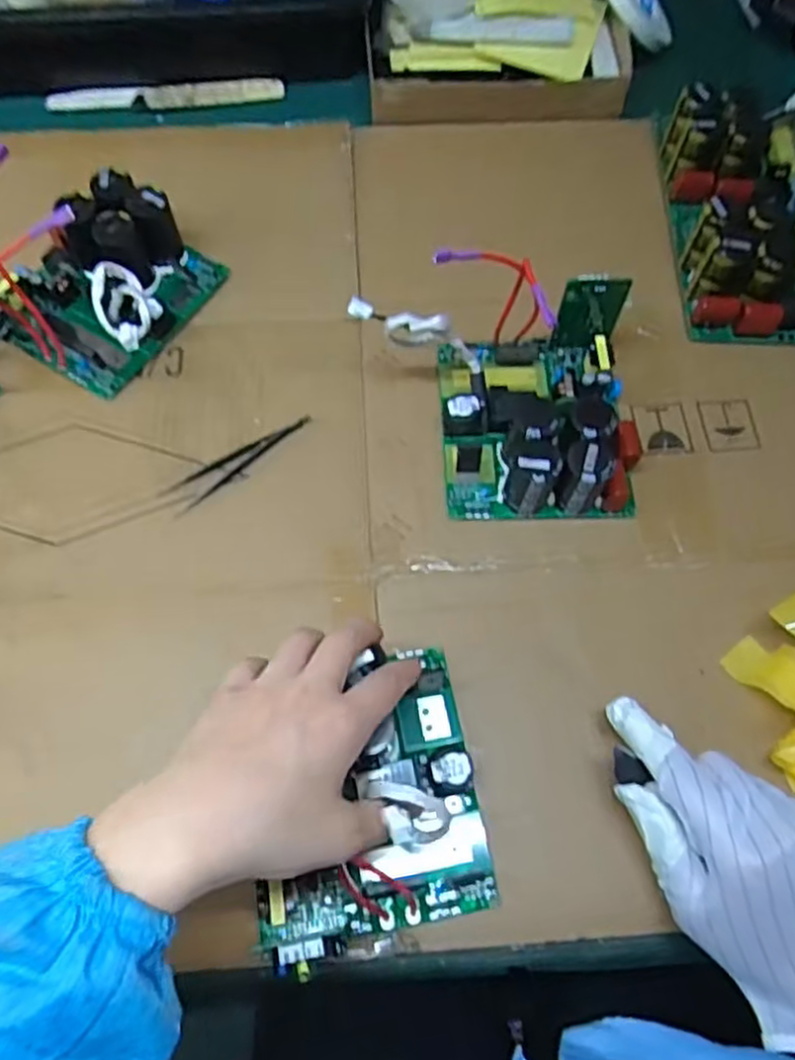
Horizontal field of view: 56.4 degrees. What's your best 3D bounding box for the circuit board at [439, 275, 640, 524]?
[{"bbox_3d":[0.091,-0.081,0.479,0.123,0.055,0.144,-3,67,-2],"label":"circuit board"}]

